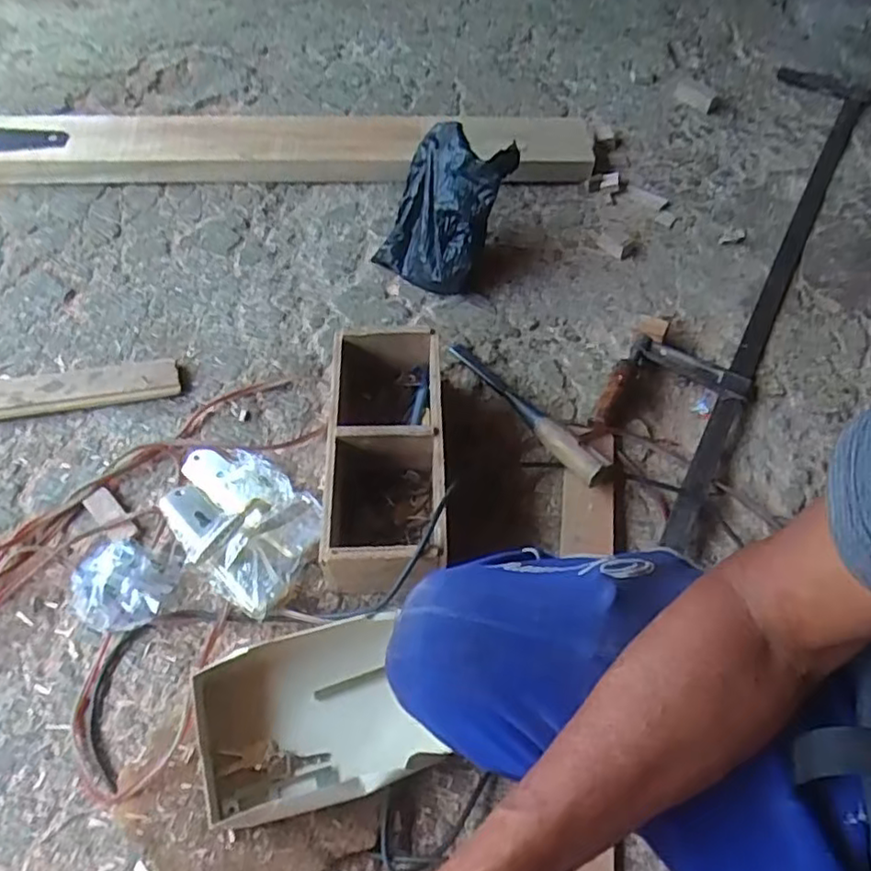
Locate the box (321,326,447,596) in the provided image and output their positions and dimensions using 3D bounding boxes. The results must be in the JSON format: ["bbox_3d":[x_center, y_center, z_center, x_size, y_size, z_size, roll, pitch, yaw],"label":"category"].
[{"bbox_3d":[-0.053,0.026,0.751,0.130,0.111,0.292,0,59,-3],"label":"box"}]

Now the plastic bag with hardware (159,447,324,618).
[{"bbox_3d":[-0.222,0.089,0.739,0.212,0.053,0.142,35,63,17],"label":"plastic bag with hardware"}]

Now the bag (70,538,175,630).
[{"bbox_3d":[-0.338,0.160,0.699,0.110,0.038,0.095,8,59,3],"label":"bag"}]

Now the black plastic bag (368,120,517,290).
[{"bbox_3d":[0.010,-0.315,0.935,0.151,0.184,0.141,25,61,12],"label":"black plastic bag"}]

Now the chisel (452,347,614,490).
[{"bbox_3d":[0.116,-0.037,0.840,0.047,0.038,0.277,-29,51,-18],"label":"chisel"}]

